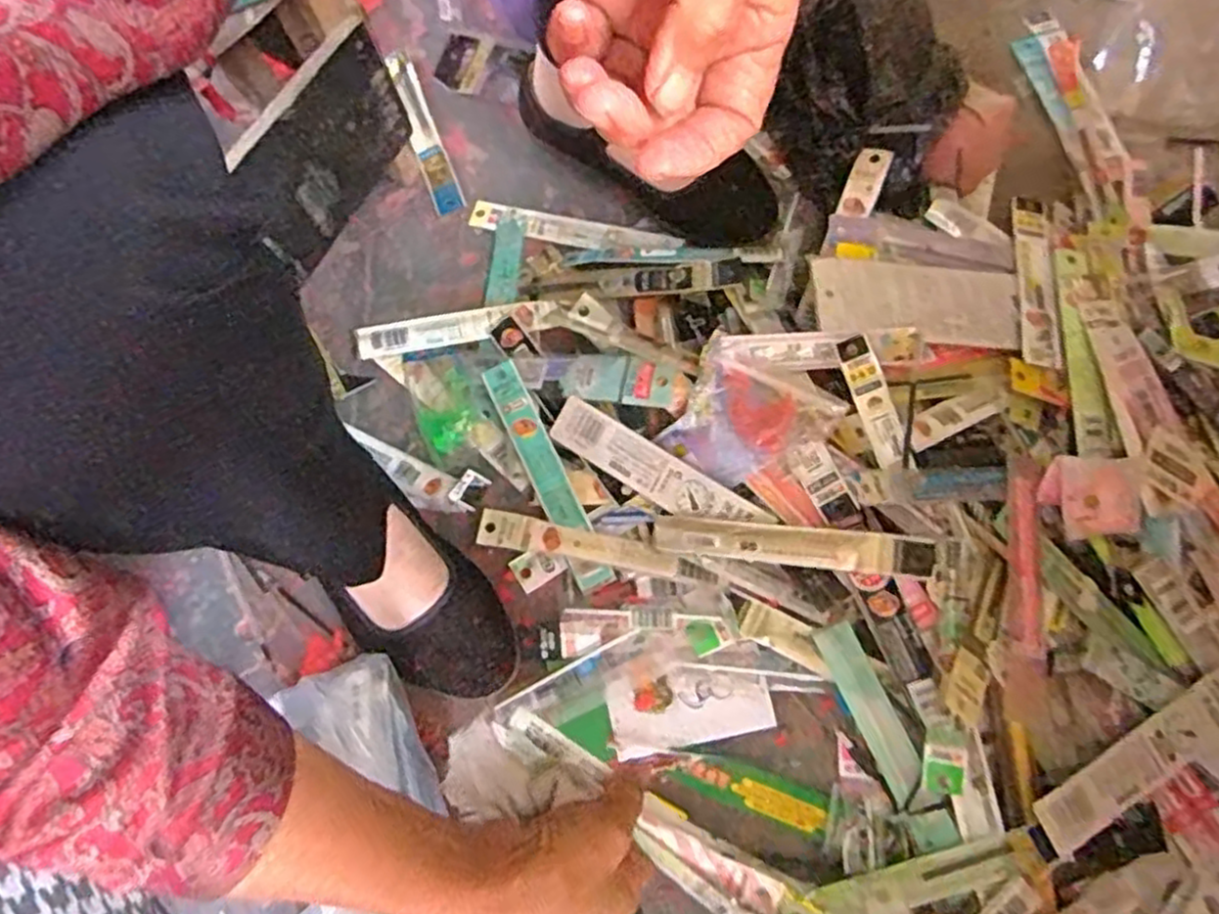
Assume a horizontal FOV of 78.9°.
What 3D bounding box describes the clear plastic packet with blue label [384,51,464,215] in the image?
[{"bbox_3d":[-0.163,-0.282,0.637,0.025,0.007,0.169,-21,73,-5],"label":"clear plastic packet with blue label"}]

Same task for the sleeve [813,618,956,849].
[{"bbox_3d":[0.178,0.181,0.482,0.026,0.009,0.148,-29,78,17],"label":"sleeve"}]

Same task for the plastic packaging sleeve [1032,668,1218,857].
[{"bbox_3d":[0.339,0.187,0.462,0.175,0.013,0.041,-22,79,-16],"label":"plastic packaging sleeve"}]

